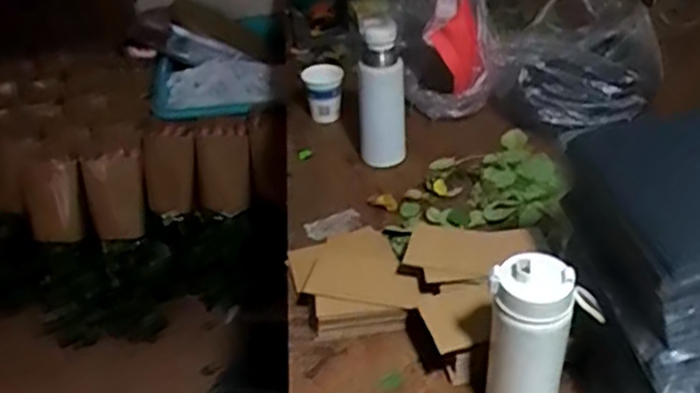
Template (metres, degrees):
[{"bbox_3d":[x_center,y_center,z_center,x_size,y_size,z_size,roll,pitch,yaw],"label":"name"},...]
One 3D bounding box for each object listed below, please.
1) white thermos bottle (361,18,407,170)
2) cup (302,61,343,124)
[{"bbox_3d":[0.051,-0.160,1.085,0.071,0.215,0.061,2,36,9],"label":"white thermos bottle"},{"bbox_3d":[-0.048,-0.189,1.256,0.074,0.080,0.078,-4,36,1],"label":"cup"}]

